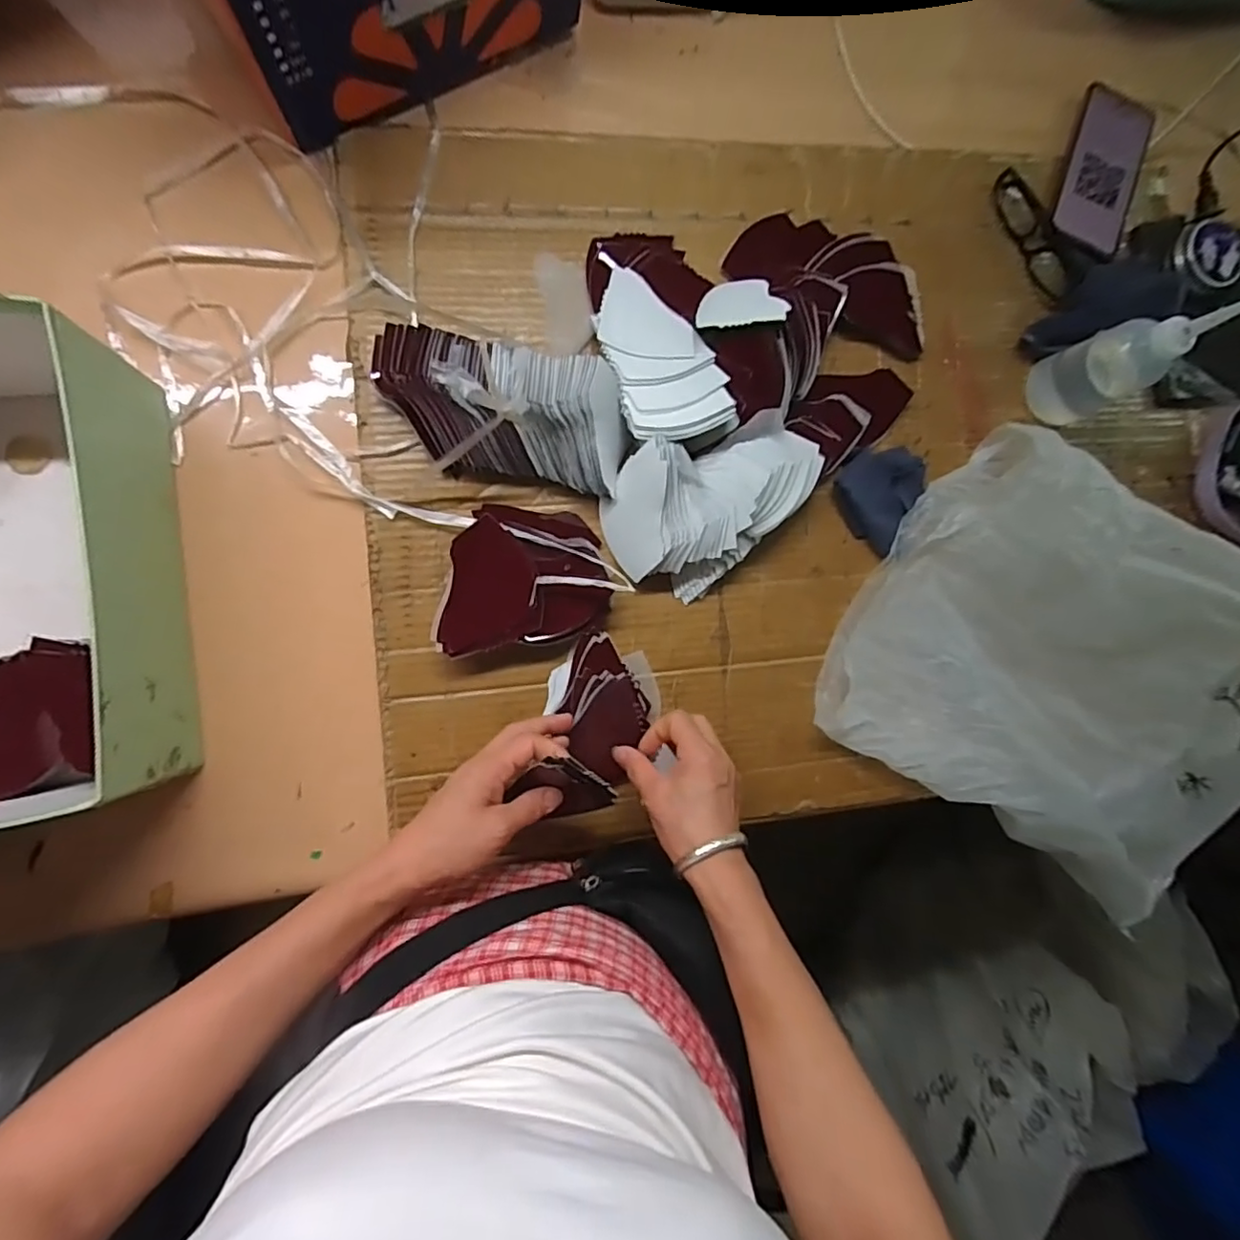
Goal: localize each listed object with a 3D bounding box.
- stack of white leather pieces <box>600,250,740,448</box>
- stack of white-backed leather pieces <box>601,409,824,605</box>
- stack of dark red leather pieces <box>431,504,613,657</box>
[{"bbox_3d":[0.029,-0.217,0.487,0.083,0.048,0.164,-19,91,-9],"label":"stack of white leather pieces"},{"bbox_3d":[0.076,-0.106,0.491,0.176,0.058,0.120,-44,94,-8],"label":"stack of white-backed leather pieces"},{"bbox_3d":[-0.073,-0.032,0.472,0.128,0.038,0.117,4,87,-8],"label":"stack of dark red leather pieces"}]

